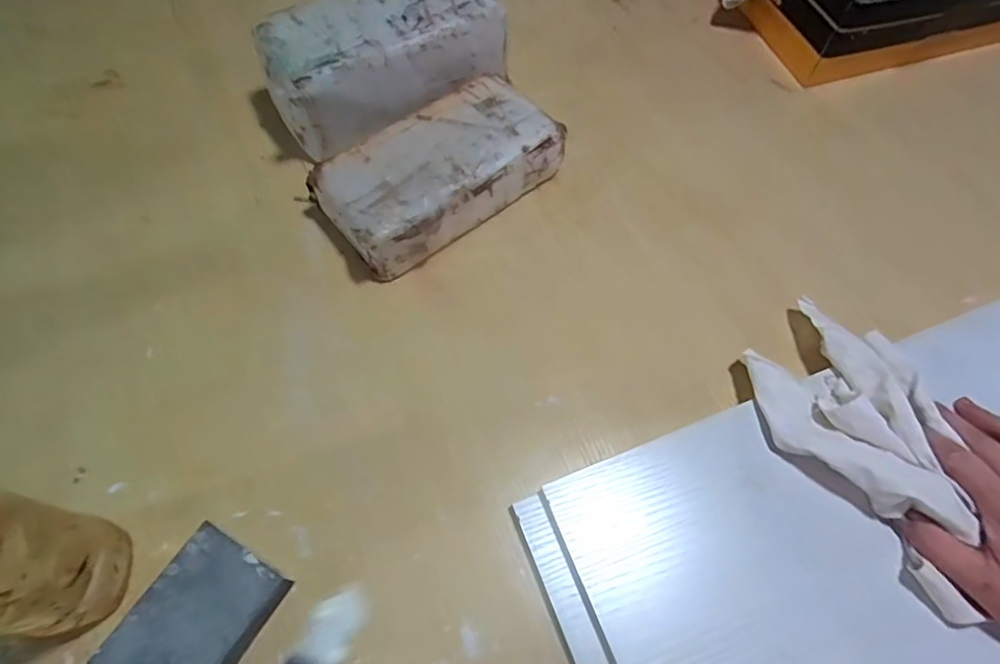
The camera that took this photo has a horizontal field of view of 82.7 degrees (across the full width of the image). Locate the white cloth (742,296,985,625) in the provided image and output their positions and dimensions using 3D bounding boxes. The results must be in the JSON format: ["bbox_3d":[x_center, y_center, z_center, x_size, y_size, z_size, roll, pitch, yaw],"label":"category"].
[{"bbox_3d":[0.263,0.069,0.390,0.121,0.032,0.193,-34,67,-18],"label":"white cloth"}]

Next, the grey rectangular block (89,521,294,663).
[{"bbox_3d":[-0.189,0.182,0.354,0.070,0.026,0.100,29,65,14],"label":"grey rectangular block"}]

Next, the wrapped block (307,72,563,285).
[{"bbox_3d":[-0.050,-0.142,0.509,0.208,0.065,0.107,-34,67,-18],"label":"wrapped block"}]

